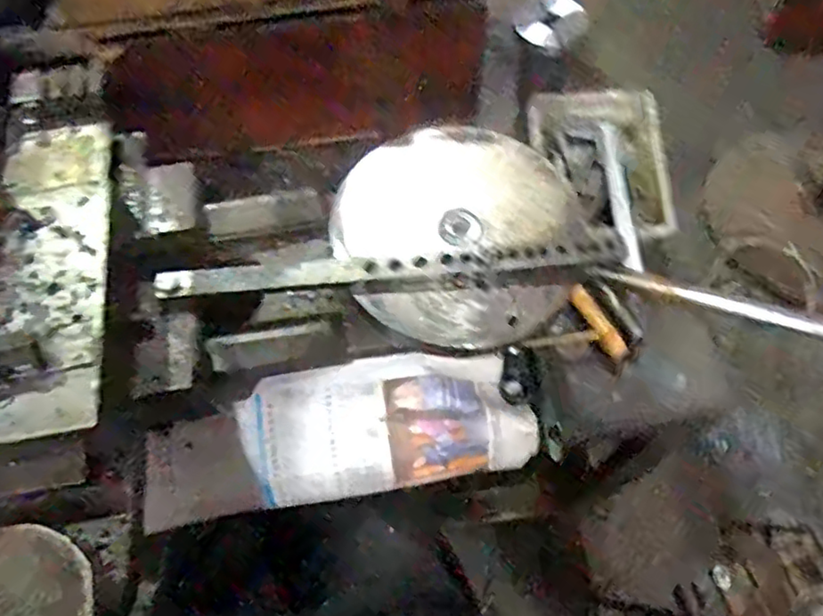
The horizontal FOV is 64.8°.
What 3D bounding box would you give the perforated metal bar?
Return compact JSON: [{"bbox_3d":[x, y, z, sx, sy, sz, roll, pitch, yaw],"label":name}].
[{"bbox_3d":[-0.016,-0.027,0.463,0.324,0.020,0.025,-3,63,0],"label":"perforated metal bar"}]

